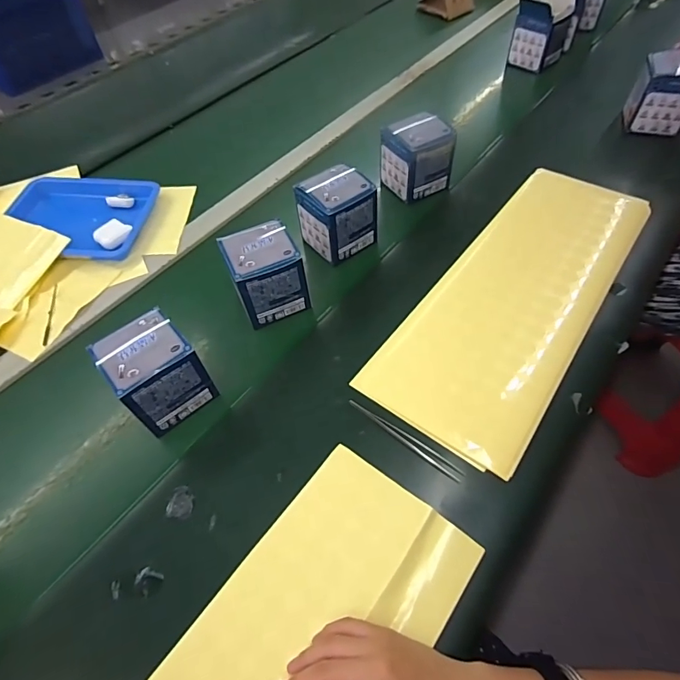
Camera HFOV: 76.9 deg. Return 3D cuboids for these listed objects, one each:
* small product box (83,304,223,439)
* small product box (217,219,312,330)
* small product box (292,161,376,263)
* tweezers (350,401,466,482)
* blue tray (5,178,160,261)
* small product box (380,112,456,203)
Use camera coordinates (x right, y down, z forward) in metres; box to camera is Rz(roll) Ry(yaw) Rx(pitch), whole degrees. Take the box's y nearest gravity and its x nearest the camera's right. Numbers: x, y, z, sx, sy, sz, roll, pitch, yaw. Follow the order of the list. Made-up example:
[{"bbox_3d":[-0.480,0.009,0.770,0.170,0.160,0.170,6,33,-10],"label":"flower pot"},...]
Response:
[{"bbox_3d":[-0.197,0.036,0.459,0.084,0.095,0.076,-38,61,-18],"label":"small product box"},{"bbox_3d":[-0.094,-0.081,0.537,0.087,0.096,0.077,-23,57,-9],"label":"small product box"},{"bbox_3d":[-0.002,-0.177,0.598,0.091,0.095,0.079,-35,60,-17],"label":"small product box"},{"bbox_3d":[0.066,0.103,0.448,0.136,0.008,0.011,33,65,24],"label":"tweezers"},{"bbox_3d":[-0.408,-0.201,0.684,0.219,0.037,0.184,3,57,8],"label":"blue tray"},{"bbox_3d":[0.119,-0.286,0.669,0.086,0.099,0.081,-25,58,-11],"label":"small product box"}]

